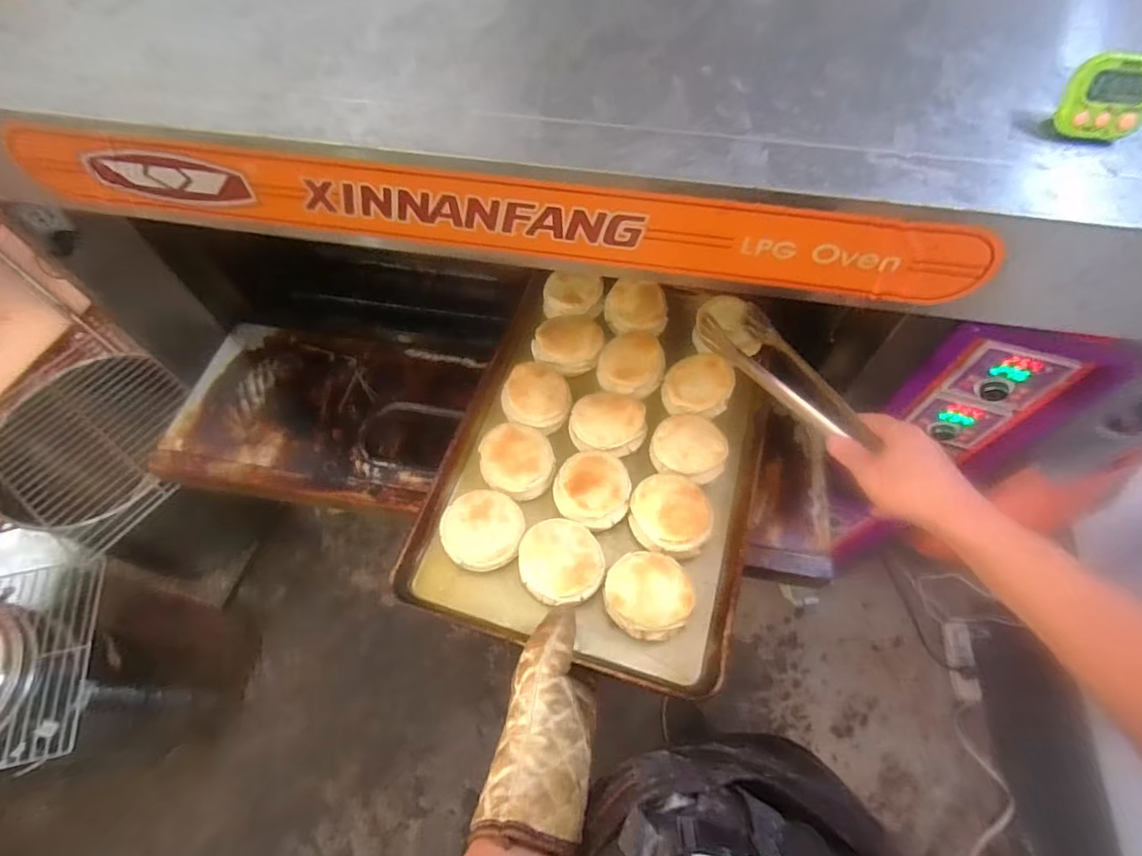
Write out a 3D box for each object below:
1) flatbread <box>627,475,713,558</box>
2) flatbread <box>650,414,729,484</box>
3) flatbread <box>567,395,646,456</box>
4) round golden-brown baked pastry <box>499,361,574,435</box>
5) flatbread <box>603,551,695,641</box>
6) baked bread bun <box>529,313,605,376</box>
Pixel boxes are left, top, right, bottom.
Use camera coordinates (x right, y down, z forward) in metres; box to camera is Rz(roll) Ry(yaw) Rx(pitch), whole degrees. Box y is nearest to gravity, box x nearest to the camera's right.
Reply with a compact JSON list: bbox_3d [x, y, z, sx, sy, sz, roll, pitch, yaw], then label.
[{"bbox_3d":[0.126,0.110,0.704,0.100,0.045,0.098,0,61,0],"label":"flatbread"},{"bbox_3d":[0.160,0.028,0.748,0.100,0.032,0.086,29,65,15],"label":"flatbread"},{"bbox_3d":[0.051,-0.011,0.765,0.104,0.044,0.089,1,61,1],"label":"flatbread"},{"bbox_3d":[-0.048,-0.048,0.786,0.096,0.031,0.099,0,61,0],"label":"round golden-brown baked pastry"},{"bbox_3d":[0.089,0.194,0.645,0.096,0.040,0.094,0,61,0],"label":"flatbread"},{"bbox_3d":[-0.005,-0.127,0.838,0.093,0.035,0.099,0,61,0],"label":"baked bread bun"}]

